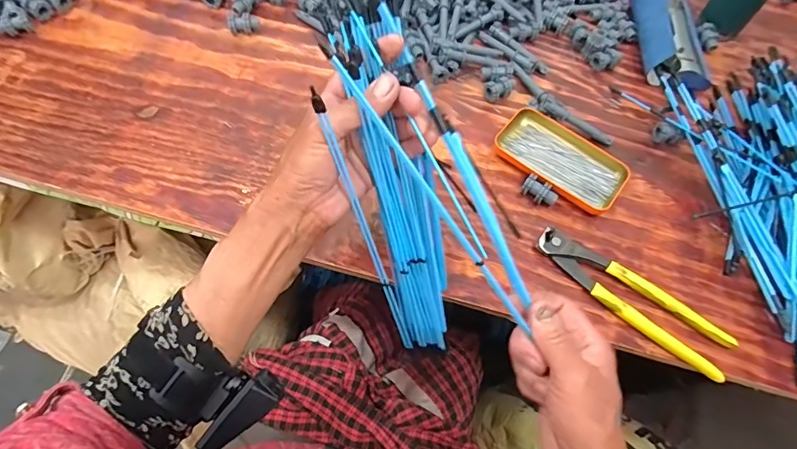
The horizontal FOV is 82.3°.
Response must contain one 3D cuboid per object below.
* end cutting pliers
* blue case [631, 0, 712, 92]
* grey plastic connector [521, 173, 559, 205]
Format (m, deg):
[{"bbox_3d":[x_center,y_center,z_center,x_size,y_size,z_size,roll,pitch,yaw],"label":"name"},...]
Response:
[{"bbox_3d":[0.226,0.072,0.449,0.200,0.018,0.045,34,66,14],"label":"end cutting pliers"},{"bbox_3d":[0.371,-0.258,0.600,0.094,0.044,0.168,6,63,0],"label":"blue case"},{"bbox_3d":[0.153,-0.034,0.495,0.038,0.024,0.020,32,66,13],"label":"grey plastic connector"}]

